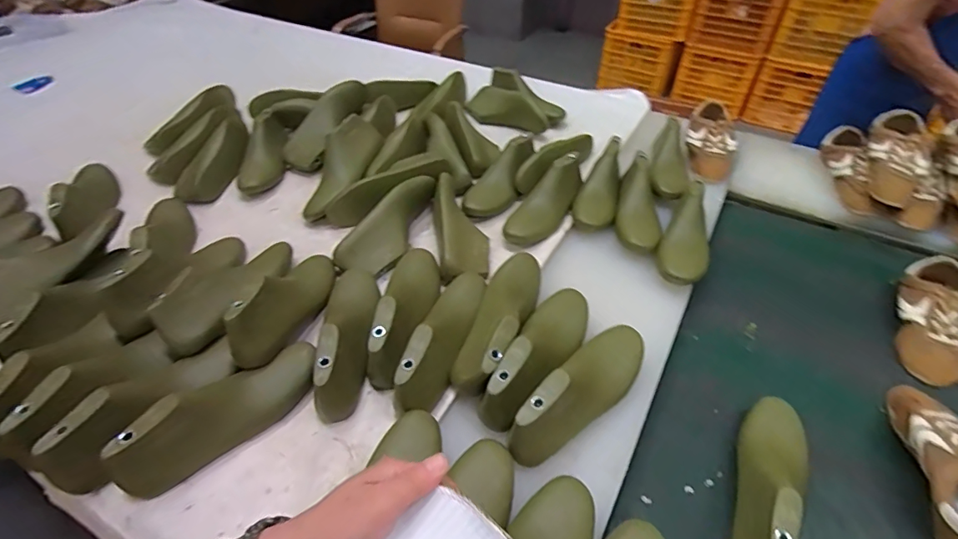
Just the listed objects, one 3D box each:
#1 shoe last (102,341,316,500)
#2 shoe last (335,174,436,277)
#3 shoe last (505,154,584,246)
[{"bbox_3d":[-0.313,0.170,0.591,0.063,0.093,0.244,31,51,26],"label":"shoe last"},{"bbox_3d":[-0.150,-0.081,0.842,0.084,0.076,0.234,24,49,23],"label":"shoe last"},{"bbox_3d":[0.131,-0.132,0.905,0.073,0.068,0.229,30,68,25],"label":"shoe last"}]

